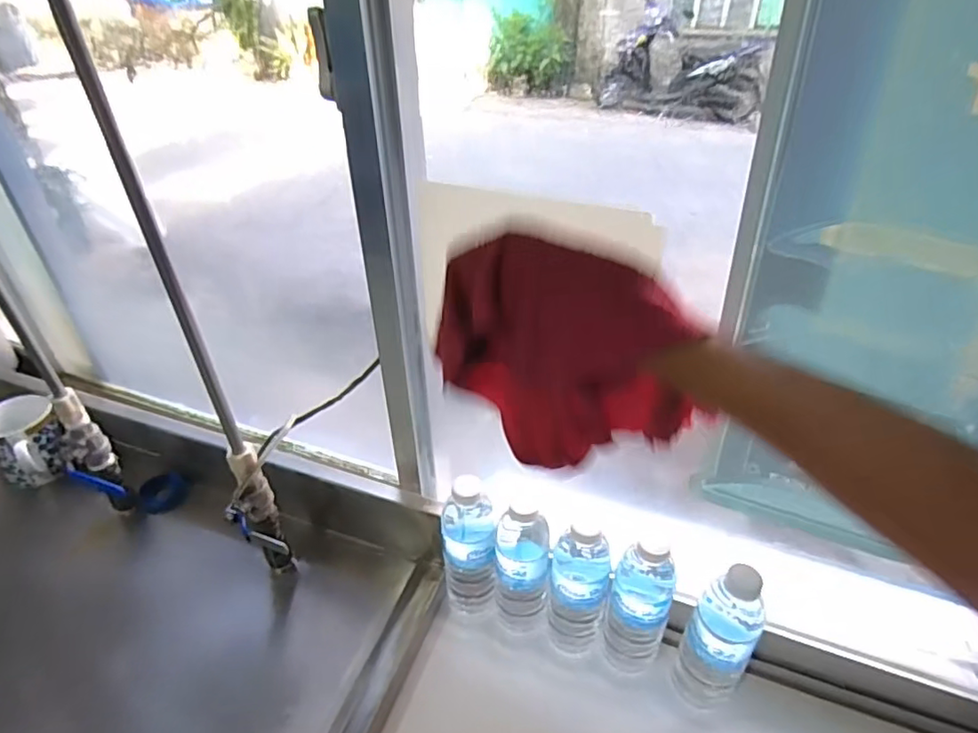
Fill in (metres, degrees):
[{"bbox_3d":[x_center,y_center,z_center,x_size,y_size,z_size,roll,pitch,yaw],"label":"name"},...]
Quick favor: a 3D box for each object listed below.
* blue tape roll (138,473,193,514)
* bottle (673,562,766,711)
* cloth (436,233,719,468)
[{"bbox_3d":[-0.451,0.175,0.802,0.061,0.026,0.055,-16,40,-20],"label":"blue tape roll"},{"bbox_3d":[0.221,0.267,0.558,0.071,0.198,0.052,24,43,28],"label":"bottle"},{"bbox_3d":[0.061,-0.001,0.487,0.215,0.199,0.044,17,36,19],"label":"cloth"}]

